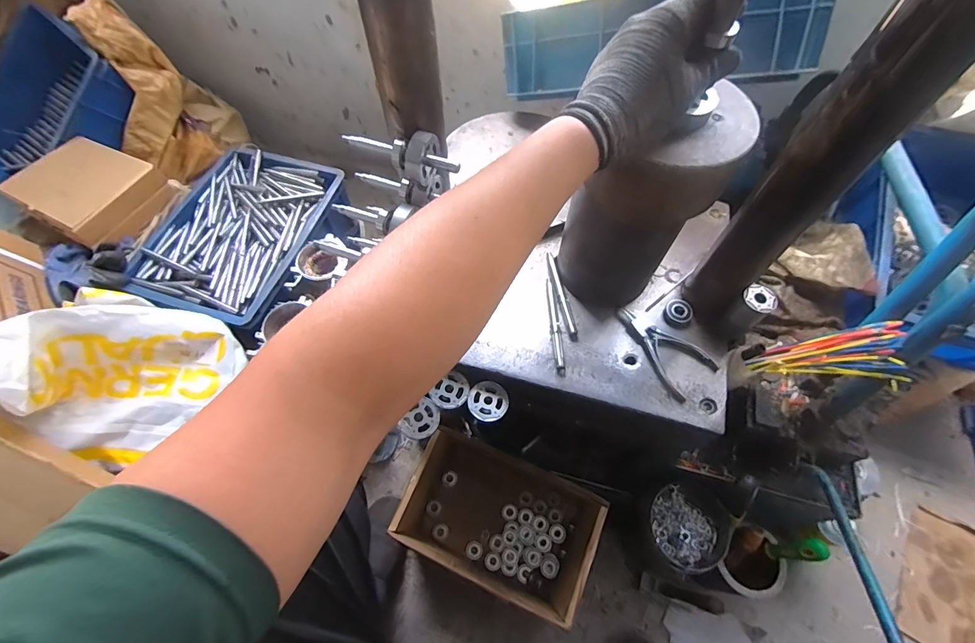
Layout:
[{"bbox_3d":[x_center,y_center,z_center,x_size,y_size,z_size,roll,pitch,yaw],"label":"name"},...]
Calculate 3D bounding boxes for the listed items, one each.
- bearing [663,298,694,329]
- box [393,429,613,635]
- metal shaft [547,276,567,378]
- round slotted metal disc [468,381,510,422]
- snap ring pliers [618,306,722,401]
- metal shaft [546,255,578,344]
[{"bbox_3d":[0.258,-0.012,0.562,0.036,0.011,0.041,36,66,17],"label":"bearing"},{"bbox_3d":[0.023,0.342,0.748,0.303,0.185,0.217,22,63,11],"label":"box"},{"bbox_3d":[0.089,0.003,0.546,0.012,0.013,0.137,-2,61,-2],"label":"metal shaft"},{"bbox_3d":[0.002,0.104,0.547,0.050,0.012,0.056,21,63,11],"label":"round slotted metal disc"},{"bbox_3d":[0.222,0.031,0.537,0.069,0.012,0.132,-32,66,-17],"label":"snap ring pliers"},{"bbox_3d":[0.102,-0.037,0.575,0.013,0.012,0.139,-8,61,-5],"label":"metal shaft"}]

